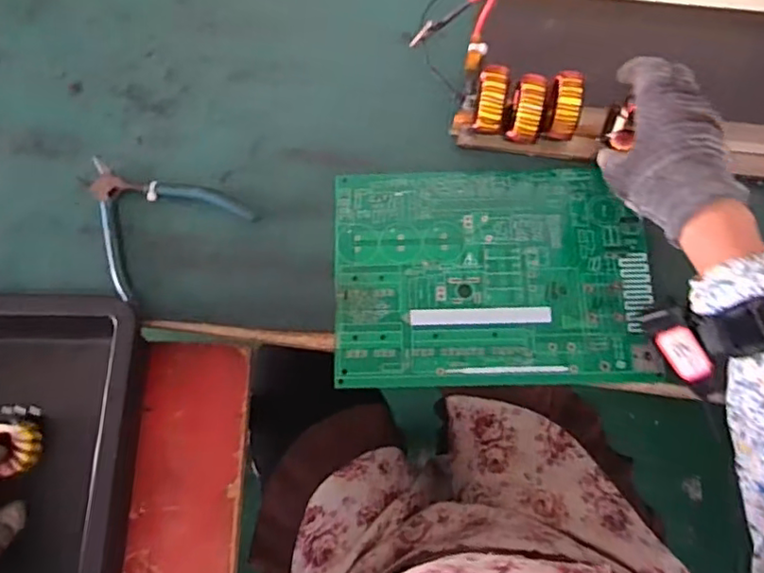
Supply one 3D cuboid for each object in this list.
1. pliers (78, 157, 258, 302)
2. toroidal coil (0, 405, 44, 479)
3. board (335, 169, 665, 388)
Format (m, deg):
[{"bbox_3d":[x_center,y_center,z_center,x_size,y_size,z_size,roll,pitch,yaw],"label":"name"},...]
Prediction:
[{"bbox_3d":[-0.195,-0.070,0.505,0.124,0.008,0.126,-37,76,-9],"label":"pliers"},{"bbox_3d":[-0.294,0.121,0.467,0.043,0.021,0.055,-8,75,-1],"label":"toroidal coil"},{"bbox_3d":[0.088,-0.013,0.488,0.250,0.006,0.178,-2,74,1],"label":"board"}]

